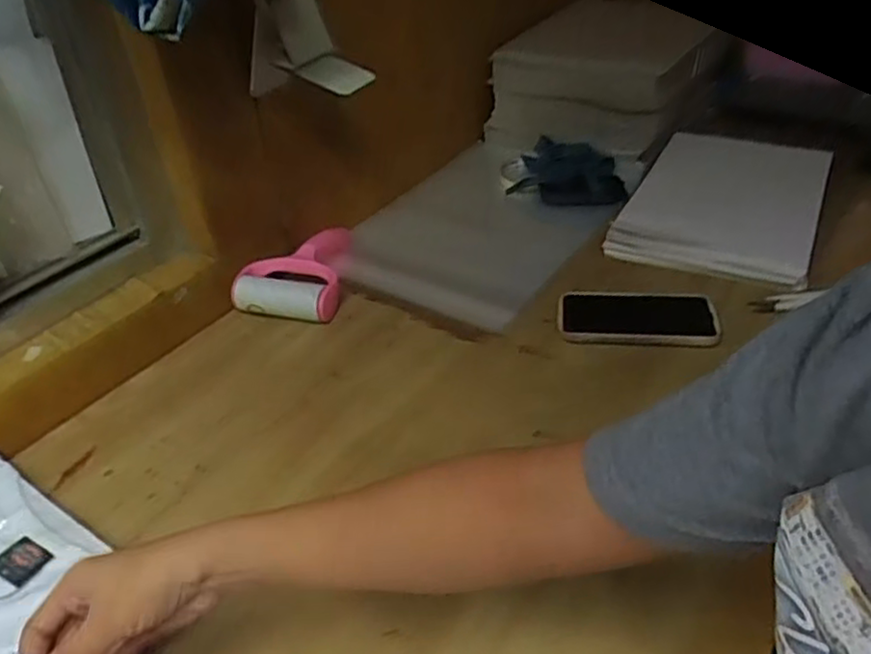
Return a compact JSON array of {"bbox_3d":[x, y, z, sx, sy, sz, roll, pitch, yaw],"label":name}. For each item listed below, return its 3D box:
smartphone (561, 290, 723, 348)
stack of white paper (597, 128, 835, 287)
[{"bbox_3d":[0.210,-0.011,0.725,0.158,0.013,0.086,1,38,6],"label":"smartphone"},{"bbox_3d":[0.377,-0.170,0.894,0.215,0.029,0.344,16,42,23],"label":"stack of white paper"}]

